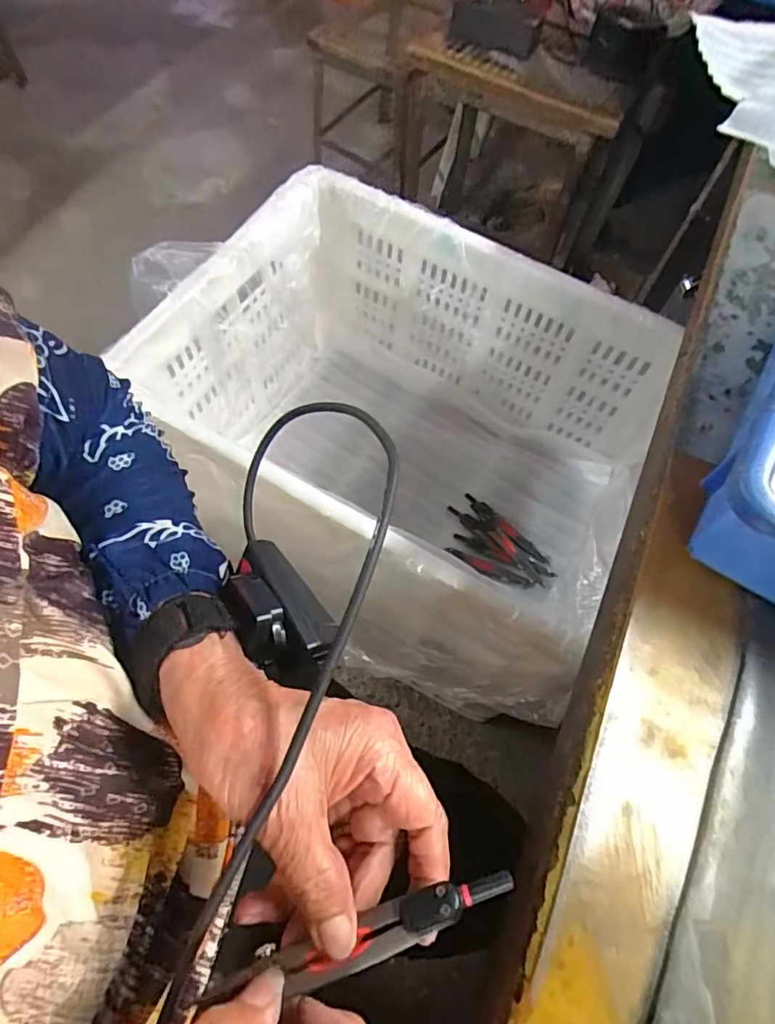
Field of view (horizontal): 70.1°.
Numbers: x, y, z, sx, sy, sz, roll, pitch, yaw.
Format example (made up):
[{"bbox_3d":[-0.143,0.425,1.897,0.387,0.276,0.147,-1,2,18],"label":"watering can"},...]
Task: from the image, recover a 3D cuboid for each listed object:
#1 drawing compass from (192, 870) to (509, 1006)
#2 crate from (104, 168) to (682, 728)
[{"bbox_3d":[-0.010,0.162,0.207,0.119,0.007,0.015,-20,67,-3],"label":"drawing compass"},{"bbox_3d":[0.023,-0.078,0.597,0.446,0.270,0.349,33,67,11],"label":"crate"}]

